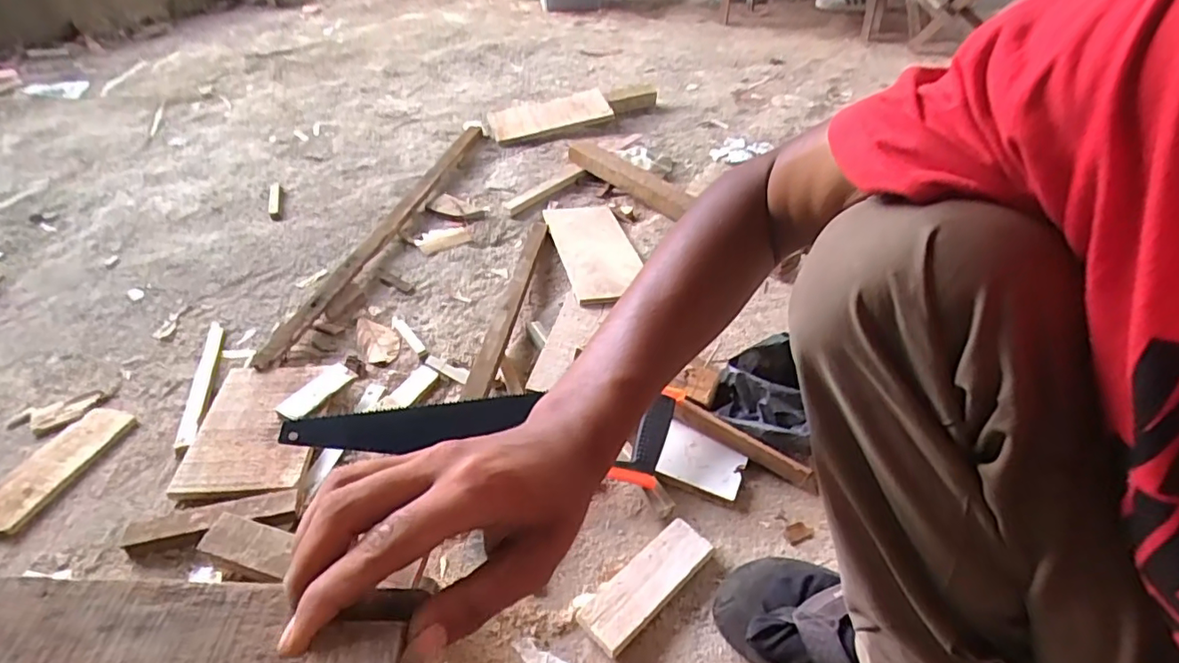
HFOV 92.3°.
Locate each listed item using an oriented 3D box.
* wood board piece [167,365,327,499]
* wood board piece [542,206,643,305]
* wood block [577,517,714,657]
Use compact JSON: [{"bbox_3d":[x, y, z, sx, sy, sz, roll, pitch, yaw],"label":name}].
[{"bbox_3d":[-0.421,0.121,0.734,0.141,0.028,0.208,-2,41,-3],"label":"wood board piece"},{"bbox_3d":[0.011,-0.148,1.017,0.133,0.016,0.338,-6,35,-11],"label":"wood board piece"},{"bbox_3d":[0.060,0.253,0.573,0.150,0.025,0.051,-32,51,-32],"label":"wood block"}]

